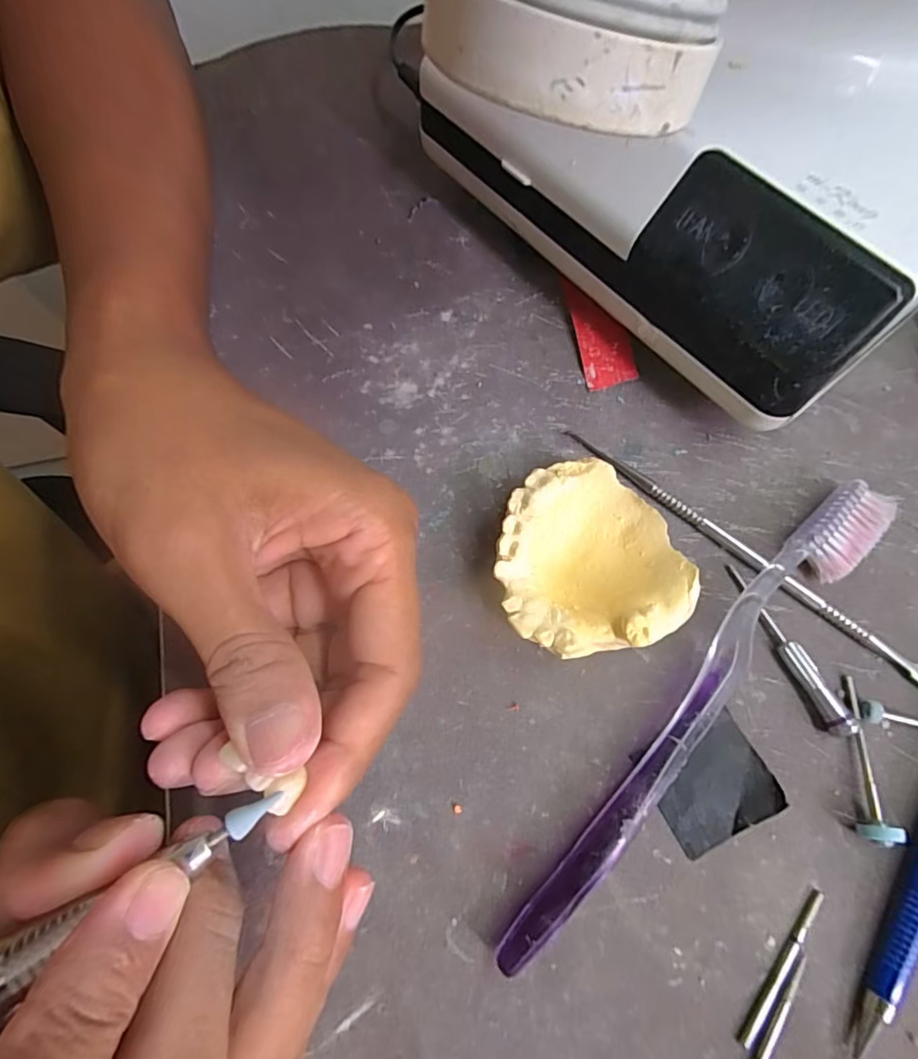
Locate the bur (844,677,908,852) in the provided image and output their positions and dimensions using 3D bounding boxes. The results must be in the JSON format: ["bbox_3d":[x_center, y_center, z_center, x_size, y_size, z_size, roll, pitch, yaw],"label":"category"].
[{"bbox_3d":[0.121,0.068,0.157,0.009,0.011,0.046,3,71,3],"label":"bur"}]

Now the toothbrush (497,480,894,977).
[{"bbox_3d":[0.076,0.051,0.163,0.184,0.013,0.019,-43,75,-12],"label":"toothbrush"}]

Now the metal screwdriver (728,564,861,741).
[{"bbox_3d":[0.107,0.038,0.171,0.007,0.004,0.059,-38,62,25],"label":"metal screwdriver"}]

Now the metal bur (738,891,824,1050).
[{"bbox_3d":[0.089,0.119,0.143,0.004,0.004,0.044,38,76,14],"label":"metal bur"}]

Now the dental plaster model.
[{"bbox_3d":[0.040,0.010,0.173,0.057,0.023,0.061,-1,71,2],"label":"dental plaster model"}]

